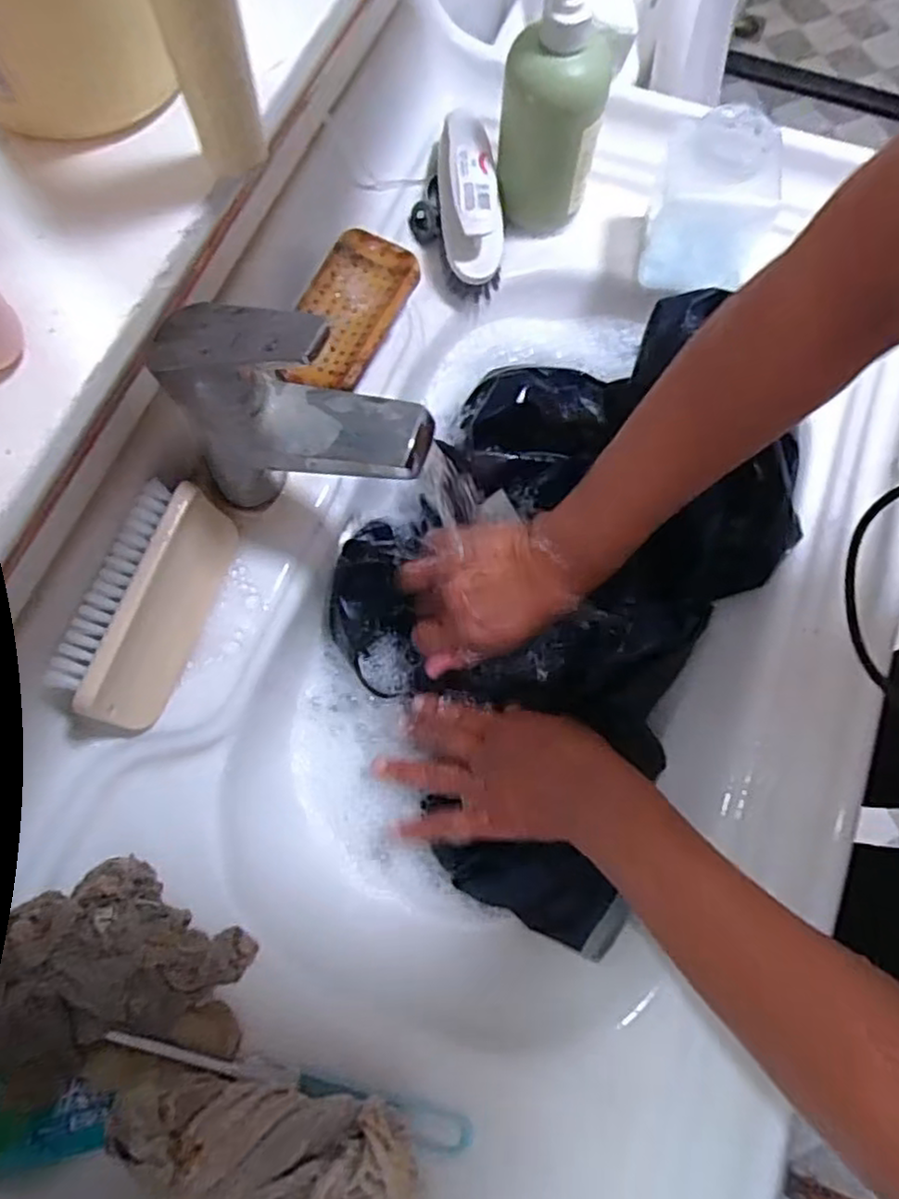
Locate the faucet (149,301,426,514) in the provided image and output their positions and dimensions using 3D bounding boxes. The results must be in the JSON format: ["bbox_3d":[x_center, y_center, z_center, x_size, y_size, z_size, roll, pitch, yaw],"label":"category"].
[{"bbox_3d":[-0.074,-0.090,0.373,0.127,0.139,0.041,8,71,2],"label":"faucet"}]

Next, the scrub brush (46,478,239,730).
[{"bbox_3d":[-0.172,0.001,0.413,0.040,0.070,0.139,21,76,24],"label":"scrub brush"}]

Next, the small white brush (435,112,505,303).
[{"bbox_3d":[0.013,-0.303,0.531,0.048,0.061,0.148,-8,84,-4],"label":"small white brush"}]

